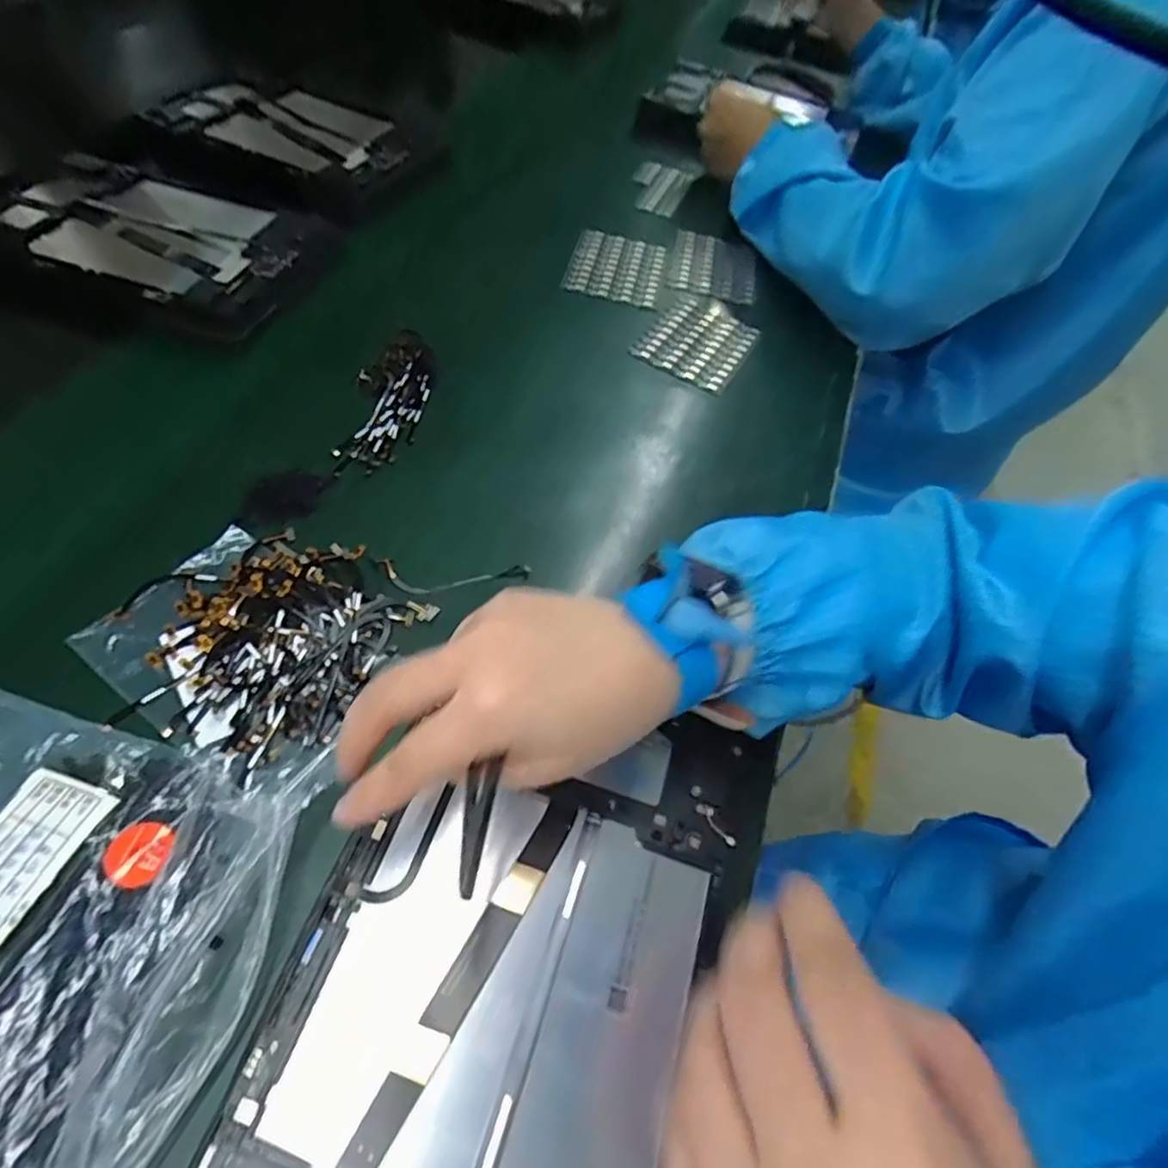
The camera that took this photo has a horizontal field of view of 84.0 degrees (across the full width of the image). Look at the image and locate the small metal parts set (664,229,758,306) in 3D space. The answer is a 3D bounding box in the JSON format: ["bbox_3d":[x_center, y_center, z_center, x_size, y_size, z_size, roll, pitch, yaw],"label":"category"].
[{"bbox_3d":[0.119,-0.292,0.594,0.076,0.007,0.090,12,60,2],"label":"small metal parts set"}]

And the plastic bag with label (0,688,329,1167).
[{"bbox_3d":[-0.213,0.129,0.250,0.180,0.027,0.152,13,53,2],"label":"plastic bag with label"}]

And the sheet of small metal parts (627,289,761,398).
[{"bbox_3d":[0.096,-0.202,0.530,0.080,0.007,0.113,28,55,13],"label":"sheet of small metal parts"}]

